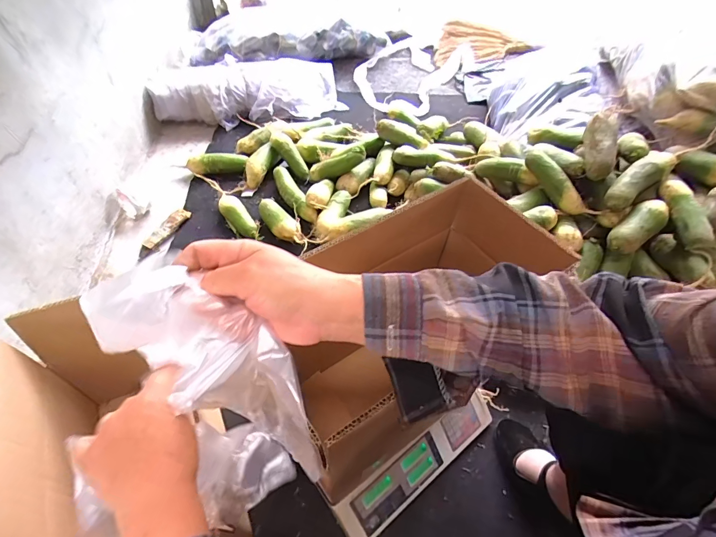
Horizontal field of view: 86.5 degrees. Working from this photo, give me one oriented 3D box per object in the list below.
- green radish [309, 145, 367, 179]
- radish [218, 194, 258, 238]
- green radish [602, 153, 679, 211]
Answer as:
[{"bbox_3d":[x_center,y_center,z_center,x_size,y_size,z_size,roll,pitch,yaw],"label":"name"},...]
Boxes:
[{"bbox_3d":[-0.060,-0.299,1.080,0.178,0.044,0.046,-18,51,22],"label":"green radish"},{"bbox_3d":[-0.323,-0.139,1.022,0.057,0.042,0.169,-32,62,-24],"label":"radish"},{"bbox_3d":[0.605,-0.193,0.817,0.190,0.060,0.059,-31,61,-23],"label":"green radish"}]

